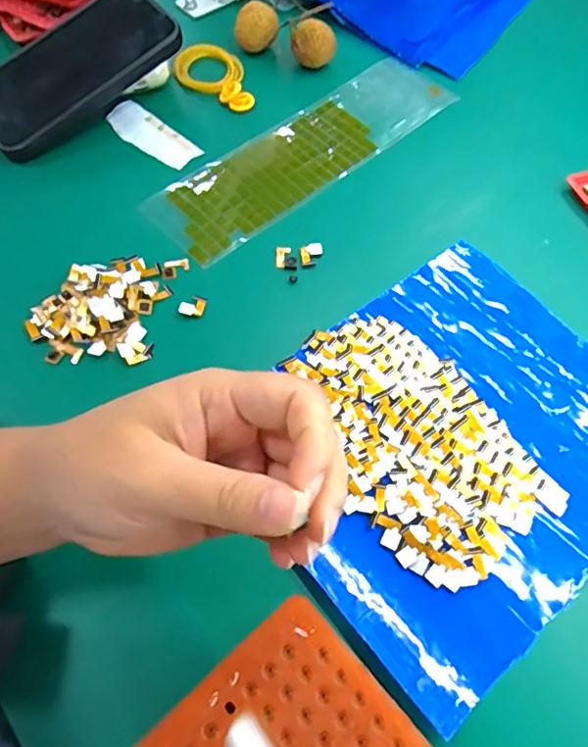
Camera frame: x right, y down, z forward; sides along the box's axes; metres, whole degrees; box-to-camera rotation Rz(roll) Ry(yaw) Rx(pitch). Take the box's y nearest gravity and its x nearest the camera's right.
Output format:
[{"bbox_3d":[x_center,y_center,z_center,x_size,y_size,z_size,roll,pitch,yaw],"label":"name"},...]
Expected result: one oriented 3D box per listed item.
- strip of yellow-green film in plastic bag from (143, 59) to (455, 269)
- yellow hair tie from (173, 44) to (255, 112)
[{"bbox_3d":[0.016,-0.178,0.425,0.277,0.009,0.076,-38,70,-20],"label":"strip of yellow-green film in plastic bag"},{"bbox_3d":[-0.067,-0.241,0.450,0.055,0.018,0.065,-11,63,-9],"label":"yellow hair tie"}]

